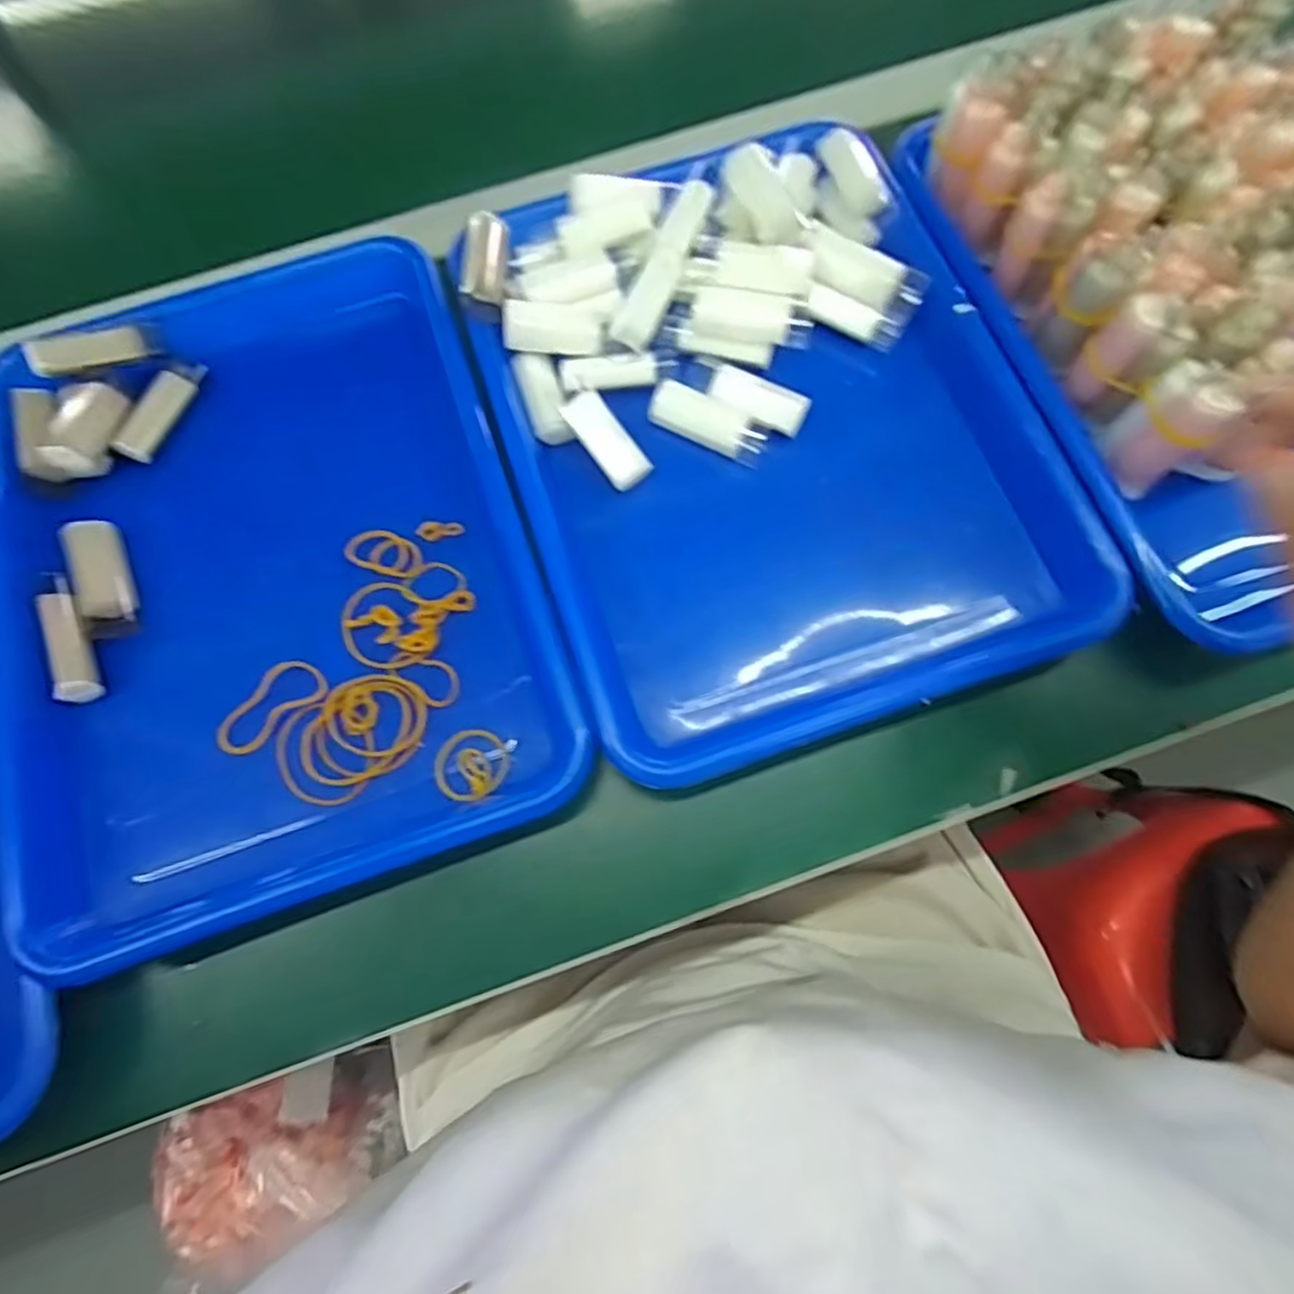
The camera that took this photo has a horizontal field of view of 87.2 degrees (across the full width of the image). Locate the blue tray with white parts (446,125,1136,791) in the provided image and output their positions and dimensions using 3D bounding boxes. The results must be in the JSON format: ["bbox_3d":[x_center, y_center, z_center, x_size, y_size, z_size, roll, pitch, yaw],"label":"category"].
[{"bbox_3d":[0.056,-0.117,0.348,0.248,0.036,0.325,-19,75,-3],"label":"blue tray with white parts"}]

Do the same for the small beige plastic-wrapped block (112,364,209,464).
[{"bbox_3d":[-0.259,-0.127,0.364,0.016,0.015,0.061,25,77,8],"label":"small beige plastic-wrapped block"}]

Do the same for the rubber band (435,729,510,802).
[{"bbox_3d":[-0.080,0.054,0.312,0.033,0.005,0.032,0,75,2],"label":"rubber band"}]

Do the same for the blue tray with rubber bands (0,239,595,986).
[{"bbox_3d":[-0.183,-0.042,0.329,0.241,0.028,0.314,-20,75,-3],"label":"blue tray with rubber bands"}]

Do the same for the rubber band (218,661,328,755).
[{"bbox_3d":[-0.178,0.027,0.318,0.053,0.005,0.026,-37,77,-8],"label":"rubber band"}]

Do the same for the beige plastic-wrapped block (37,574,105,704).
[{"bbox_3d":[-0.275,-0.005,0.322,0.014,0.015,0.063,-19,75,-3],"label":"beige plastic-wrapped block"}]

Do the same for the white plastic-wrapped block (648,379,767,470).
[{"bbox_3d":[0.033,-0.117,0.350,0.060,0.012,0.023,24,77,8],"label":"white plastic-wrapped block"}]

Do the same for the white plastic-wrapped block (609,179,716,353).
[{"bbox_3d":[0.009,-0.204,0.359,0.023,0.014,0.098,23,77,8],"label":"white plastic-wrapped block"}]

